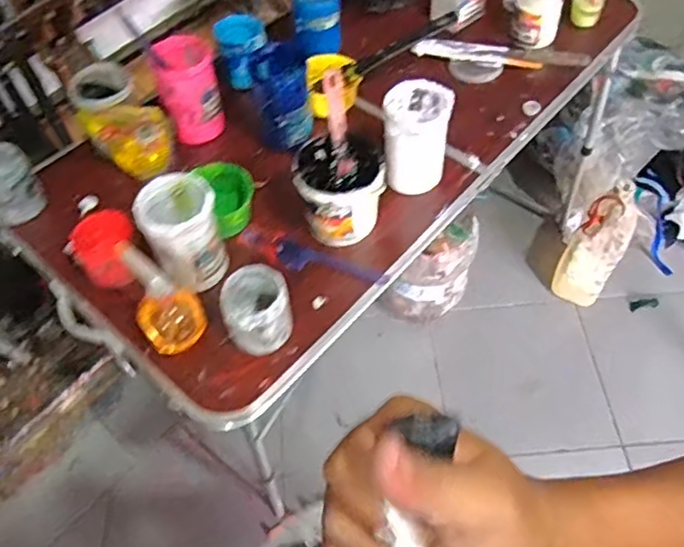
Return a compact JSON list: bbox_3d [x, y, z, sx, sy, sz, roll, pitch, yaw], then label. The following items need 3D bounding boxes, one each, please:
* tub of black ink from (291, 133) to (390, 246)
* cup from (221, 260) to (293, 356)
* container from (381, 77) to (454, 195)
[{"bbox_3d":[-0.002,-0.119,0.915,0.123,0.125,0.130,-1,57,1],"label":"tub of black ink"},{"bbox_3d":[-0.112,0.056,0.819,0.086,0.107,0.090,-1,57,1],"label":"cup"},{"bbox_3d":[0.114,-0.203,0.942,0.096,0.152,0.105,4,57,4],"label":"container"}]

